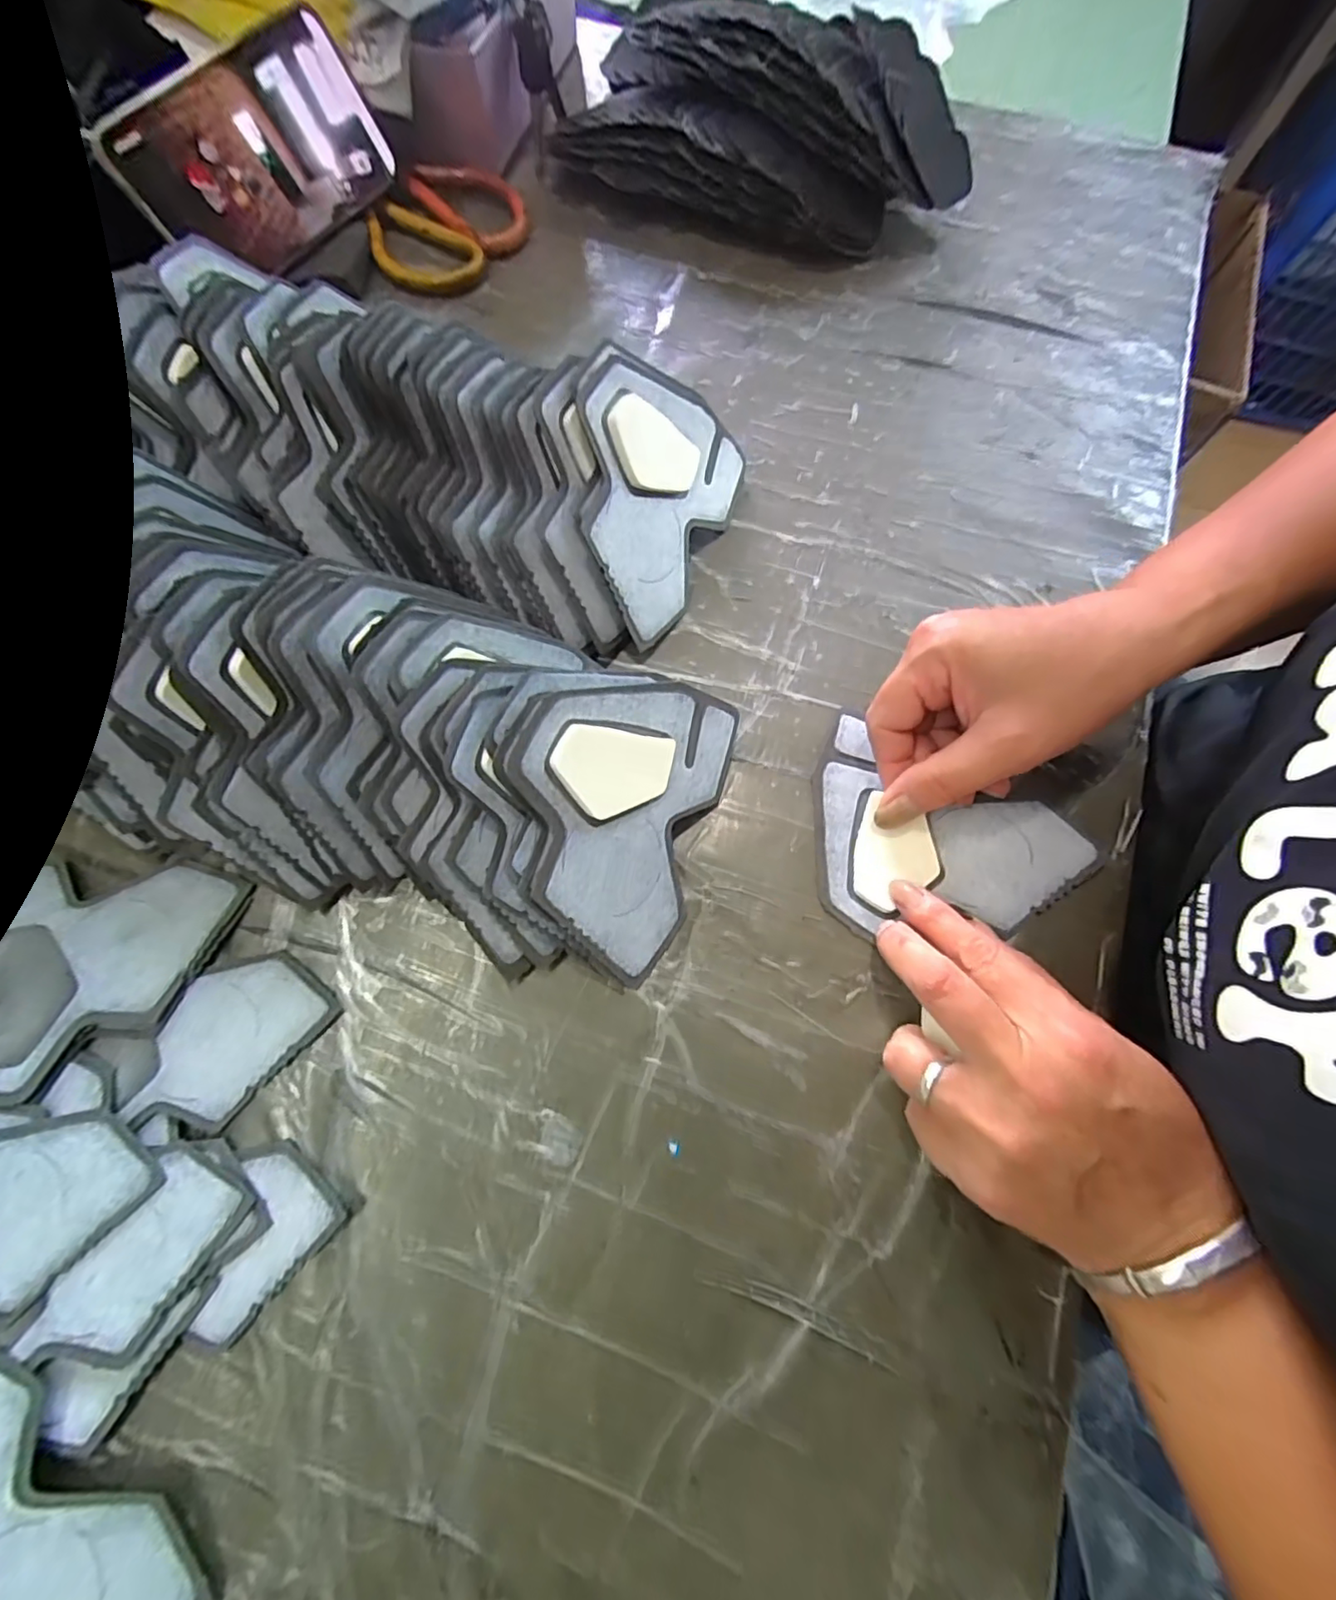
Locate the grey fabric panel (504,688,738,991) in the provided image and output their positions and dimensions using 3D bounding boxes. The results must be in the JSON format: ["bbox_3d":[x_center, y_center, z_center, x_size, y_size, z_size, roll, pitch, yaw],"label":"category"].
[{"bbox_3d":[-0.021,0.003,0.246,0.097,0.006,0.122,27,79,-33],"label":"grey fabric panel"}]

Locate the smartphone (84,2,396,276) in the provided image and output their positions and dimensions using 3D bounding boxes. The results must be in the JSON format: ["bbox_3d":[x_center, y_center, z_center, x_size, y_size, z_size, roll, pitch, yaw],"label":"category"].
[{"bbox_3d":[-0.231,-0.367,0.336,0.013,0.076,0.147,30,74,33],"label":"smartphone"}]

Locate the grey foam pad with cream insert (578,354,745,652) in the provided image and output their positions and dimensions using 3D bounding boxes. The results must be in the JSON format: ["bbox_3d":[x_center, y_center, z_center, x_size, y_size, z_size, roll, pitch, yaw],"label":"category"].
[{"bbox_3d":[-0.009,-0.151,0.287,0.006,0.096,0.120,11,70,46],"label":"grey foam pad with cream insert"}]

